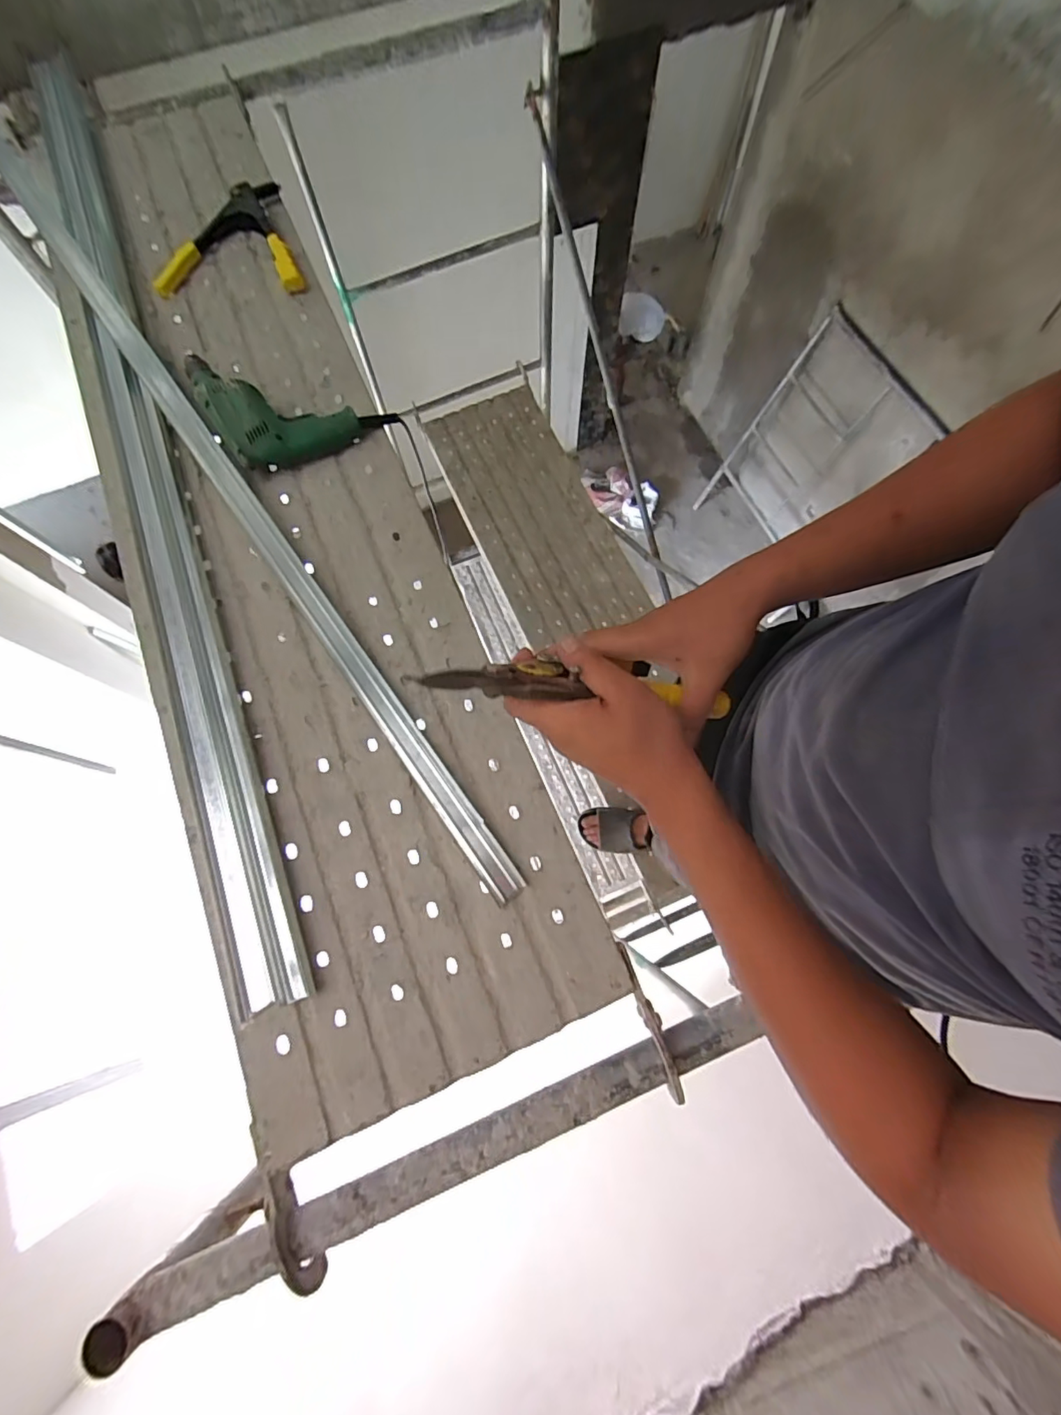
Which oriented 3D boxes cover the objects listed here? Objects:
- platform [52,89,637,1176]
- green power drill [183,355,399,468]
[{"bbox_3d":[-0.379,-0.304,0.742,0.395,0.073,1.553,-22,73,-7],"label":"platform"},{"bbox_3d":[-0.350,-0.457,0.777,0.228,0.067,0.213,-33,74,-10],"label":"green power drill"}]

